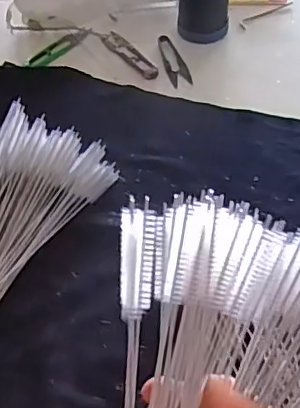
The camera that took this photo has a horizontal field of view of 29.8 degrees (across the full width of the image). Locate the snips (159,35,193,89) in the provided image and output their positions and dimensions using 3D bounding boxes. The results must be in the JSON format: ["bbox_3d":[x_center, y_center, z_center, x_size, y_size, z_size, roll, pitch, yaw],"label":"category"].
[{"bbox_3d":[0.030,-0.190,0.745,0.028,0.005,0.102,-13,53,-7],"label":"snips"}]

